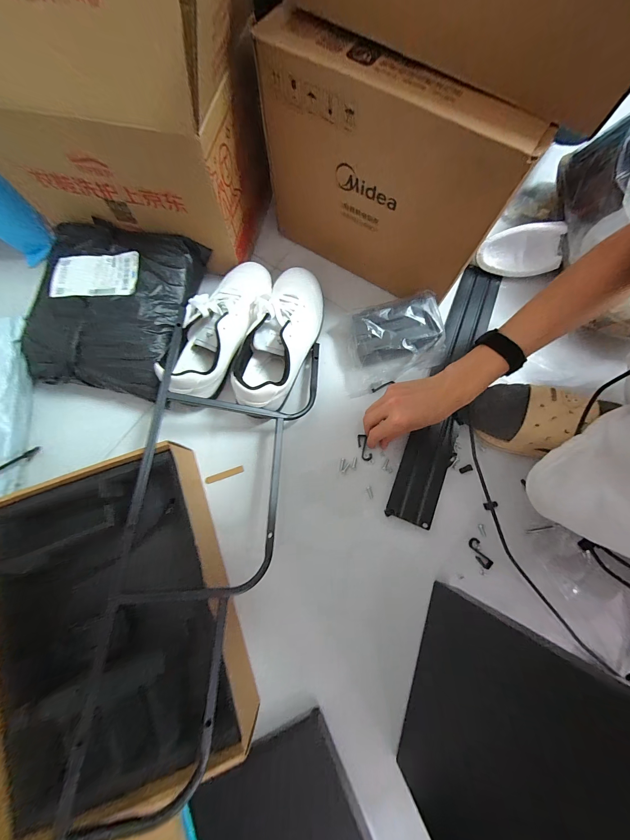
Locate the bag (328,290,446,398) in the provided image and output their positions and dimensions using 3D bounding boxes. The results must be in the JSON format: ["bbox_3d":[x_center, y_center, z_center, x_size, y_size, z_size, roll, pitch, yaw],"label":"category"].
[{"bbox_3d":[0.120,-0.127,0.476,0.167,0.065,0.126,-15,76,-4],"label":"bag"}]

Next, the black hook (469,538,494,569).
[{"bbox_3d":[0.241,0.194,0.424,0.017,0.010,0.044,-31,78,-8],"label":"black hook"}]

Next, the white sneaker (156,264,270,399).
[{"bbox_3d":[-0.151,-0.154,0.471,0.113,0.089,0.256,22,77,5],"label":"white sneaker"}]

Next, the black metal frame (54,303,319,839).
[{"bbox_3d":[-0.144,0.112,0.378,0.219,0.135,0.549,10,76,2],"label":"black metal frame"}]

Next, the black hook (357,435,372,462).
[{"bbox_3d":[0.078,0.044,0.465,0.015,0.009,0.043,-14,79,-4],"label":"black hook"}]

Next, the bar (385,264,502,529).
[{"bbox_3d":[0.226,-0.063,0.489,0.069,0.029,0.472,21,76,5],"label":"bar"}]

